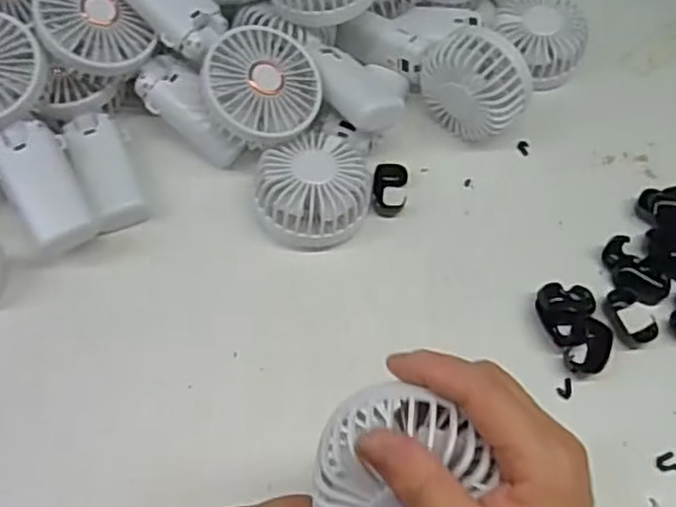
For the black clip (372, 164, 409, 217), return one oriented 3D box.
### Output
[{"bbox_3d":[0.041,-0.051,0.518,0.027,0.020,0.039,4,59,-2],"label":"black clip"}]

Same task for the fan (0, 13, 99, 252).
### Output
[{"bbox_3d":[-0.228,-0.086,0.462,0.084,0.044,0.188,-29,83,-19],"label":"fan"}]

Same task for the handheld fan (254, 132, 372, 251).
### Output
[{"bbox_3d":[-0.017,-0.048,0.496,0.082,0.053,0.081,2,59,-3],"label":"handheld fan"}]

